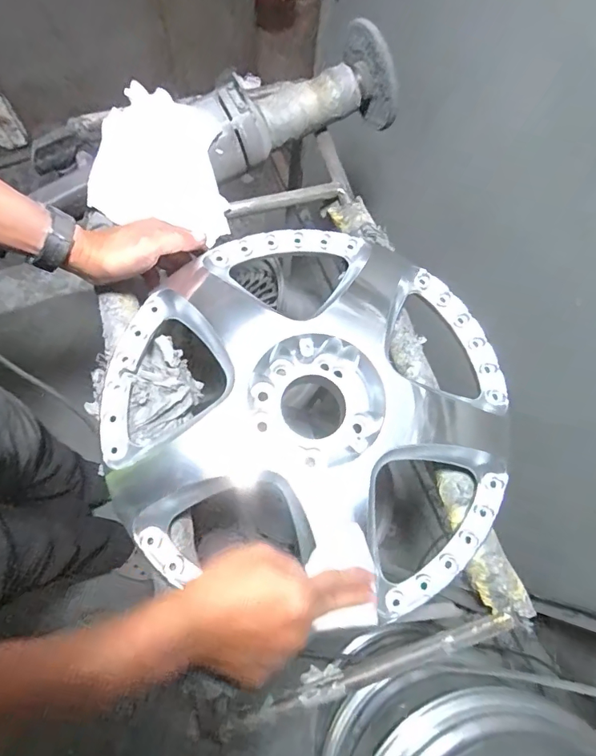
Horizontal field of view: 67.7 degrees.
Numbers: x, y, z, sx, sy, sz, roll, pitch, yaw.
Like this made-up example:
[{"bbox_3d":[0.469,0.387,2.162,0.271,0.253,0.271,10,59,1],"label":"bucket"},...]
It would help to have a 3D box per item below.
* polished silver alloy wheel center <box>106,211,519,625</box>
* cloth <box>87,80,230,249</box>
[{"bbox_3d":[0.015,0.020,0.482,0.423,0.082,0.400,9,68,1],"label":"polished silver alloy wheel center"},{"bbox_3d":[-0.154,-0.257,0.541,0.159,0.039,0.155,17,99,-9],"label":"cloth"}]

